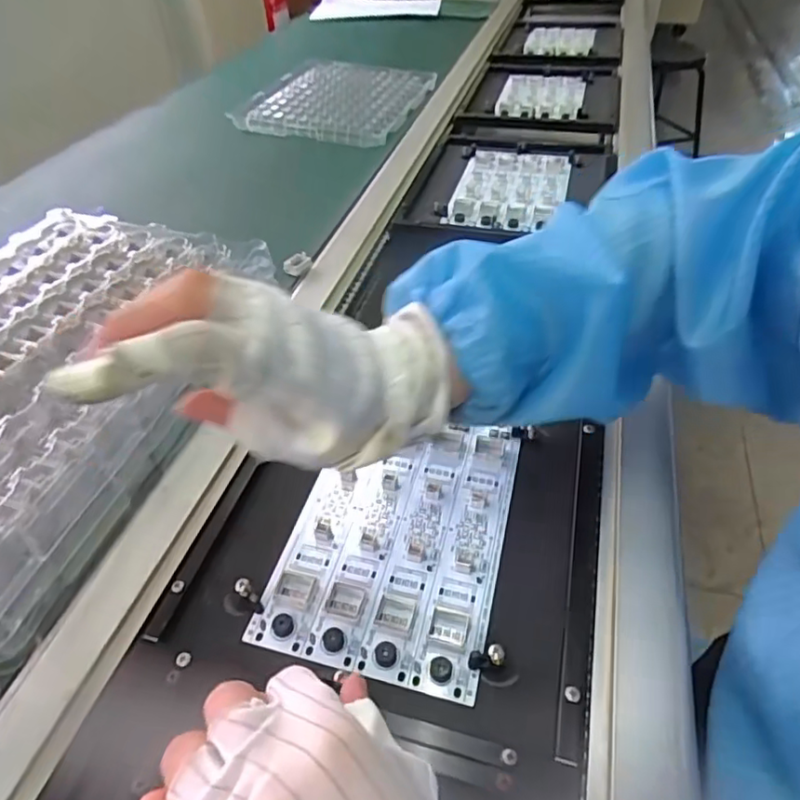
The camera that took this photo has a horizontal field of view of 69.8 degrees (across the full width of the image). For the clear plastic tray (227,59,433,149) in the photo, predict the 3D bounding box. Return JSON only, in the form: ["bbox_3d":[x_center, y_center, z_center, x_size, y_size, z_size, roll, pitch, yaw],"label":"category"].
[{"bbox_3d":[-0.099,-0.499,0.936,0.246,0.022,0.326,9,46,9],"label":"clear plastic tray"}]

